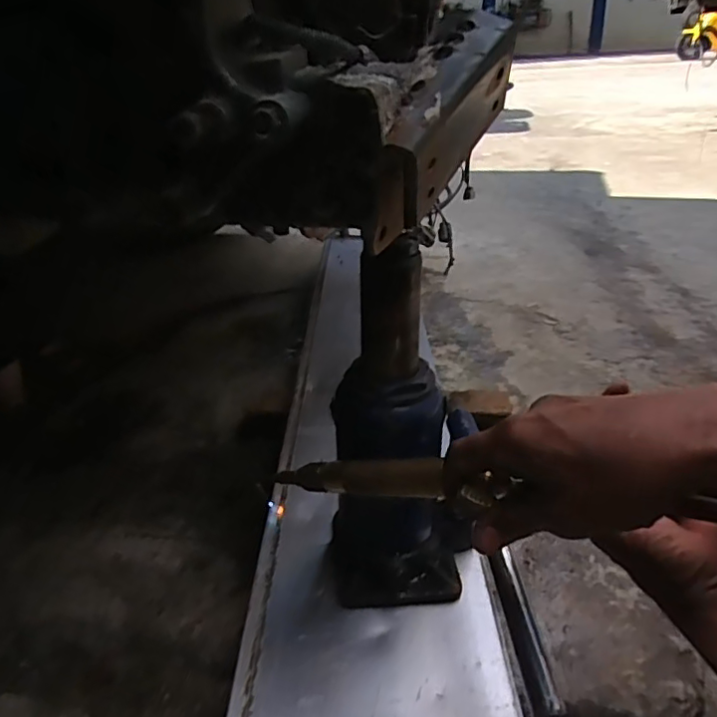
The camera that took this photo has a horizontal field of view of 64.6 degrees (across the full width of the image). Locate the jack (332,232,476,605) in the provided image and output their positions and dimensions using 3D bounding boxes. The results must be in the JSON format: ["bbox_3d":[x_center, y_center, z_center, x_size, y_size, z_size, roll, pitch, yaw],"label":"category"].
[{"bbox_3d":[0.035,0.064,0.476,0.128,0.300,0.102,-1,27,1],"label":"jack"}]

